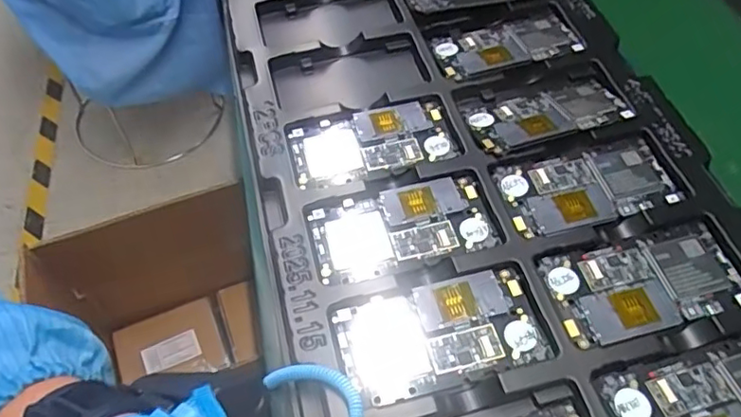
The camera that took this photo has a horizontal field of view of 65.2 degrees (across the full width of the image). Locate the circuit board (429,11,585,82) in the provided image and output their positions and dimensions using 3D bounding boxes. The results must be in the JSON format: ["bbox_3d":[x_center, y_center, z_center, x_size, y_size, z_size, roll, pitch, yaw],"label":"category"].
[{"bbox_3d":[0.122,-0.147,0.519,0.123,0.009,0.064,-12,56,-8],"label":"circuit board"}]

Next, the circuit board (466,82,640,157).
[{"bbox_3d":[0.142,-0.078,0.471,0.125,0.008,0.059,-16,56,-11],"label":"circuit board"}]

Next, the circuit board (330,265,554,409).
[{"bbox_3d":[0.044,0.078,0.366,0.125,0.004,0.068,-12,56,-8],"label":"circuit board"}]

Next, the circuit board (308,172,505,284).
[{"bbox_3d":[0.024,0.012,0.415,0.127,0.004,0.065,-13,56,-8],"label":"circuit board"}]

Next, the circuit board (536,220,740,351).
[{"bbox_3d":[0.181,0.050,0.384,0.123,0.005,0.066,-11,56,-7],"label":"circuit board"}]

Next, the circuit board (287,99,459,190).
[{"bbox_3d":[0.001,-0.053,0.461,0.128,0.006,0.069,-13,56,-9],"label":"circuit board"}]

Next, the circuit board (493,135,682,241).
[{"bbox_3d":[0.161,-0.017,0.431,0.124,0.004,0.064,-13,56,-9],"label":"circuit board"}]

